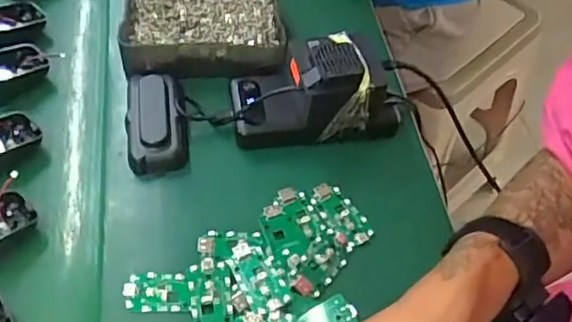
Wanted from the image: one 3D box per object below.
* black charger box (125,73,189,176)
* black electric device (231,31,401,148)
[{"bbox_3d":[-0.120,-0.038,0.563,0.054,0.034,0.102,-9,54,-9],"label":"black charger box"},{"bbox_3d":[0.028,-0.071,0.554,0.150,0.068,0.071,-3,54,-5],"label":"black electric device"}]

